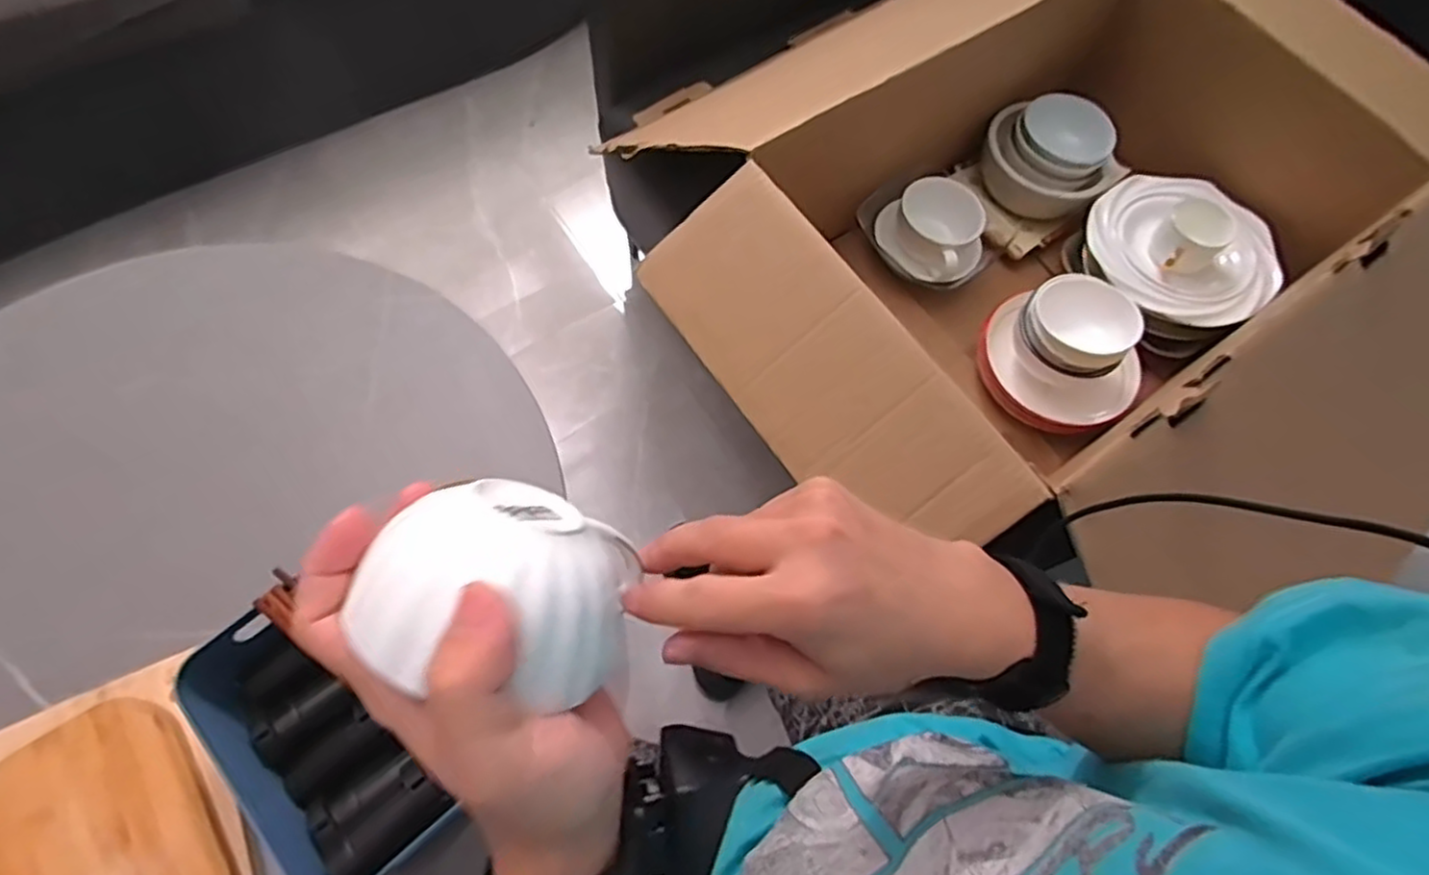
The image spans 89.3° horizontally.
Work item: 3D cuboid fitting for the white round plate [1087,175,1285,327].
[{"bbox_3d":[0.565,-0.234,0.870,0.217,0.044,0.221,-37,70,-14],"label":"white round plate"}]

